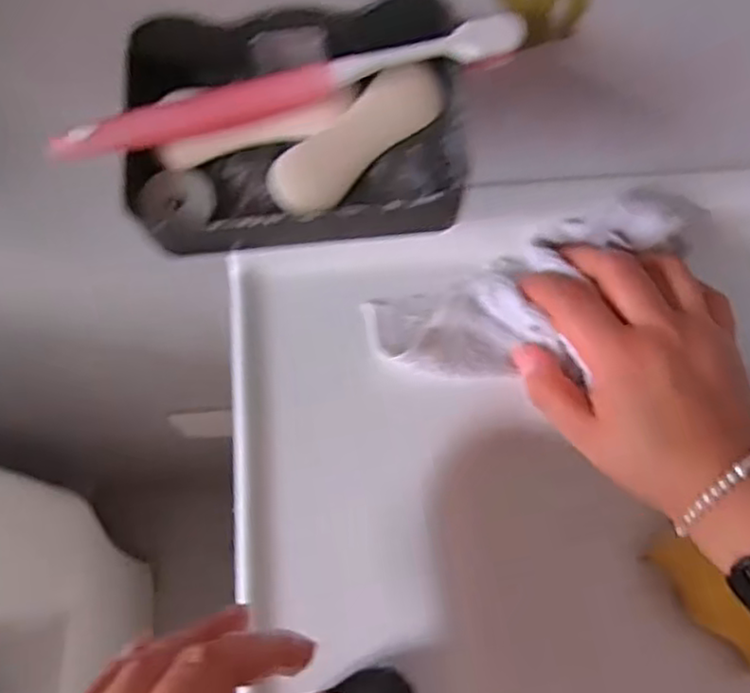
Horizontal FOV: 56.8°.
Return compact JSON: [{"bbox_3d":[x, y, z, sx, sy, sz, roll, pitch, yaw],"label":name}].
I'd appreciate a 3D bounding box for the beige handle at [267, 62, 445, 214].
[{"bbox_3d":[-0.007,-0.083,0.274,0.078,0.015,0.025,-43,75,-14],"label":"beige handle"}]

